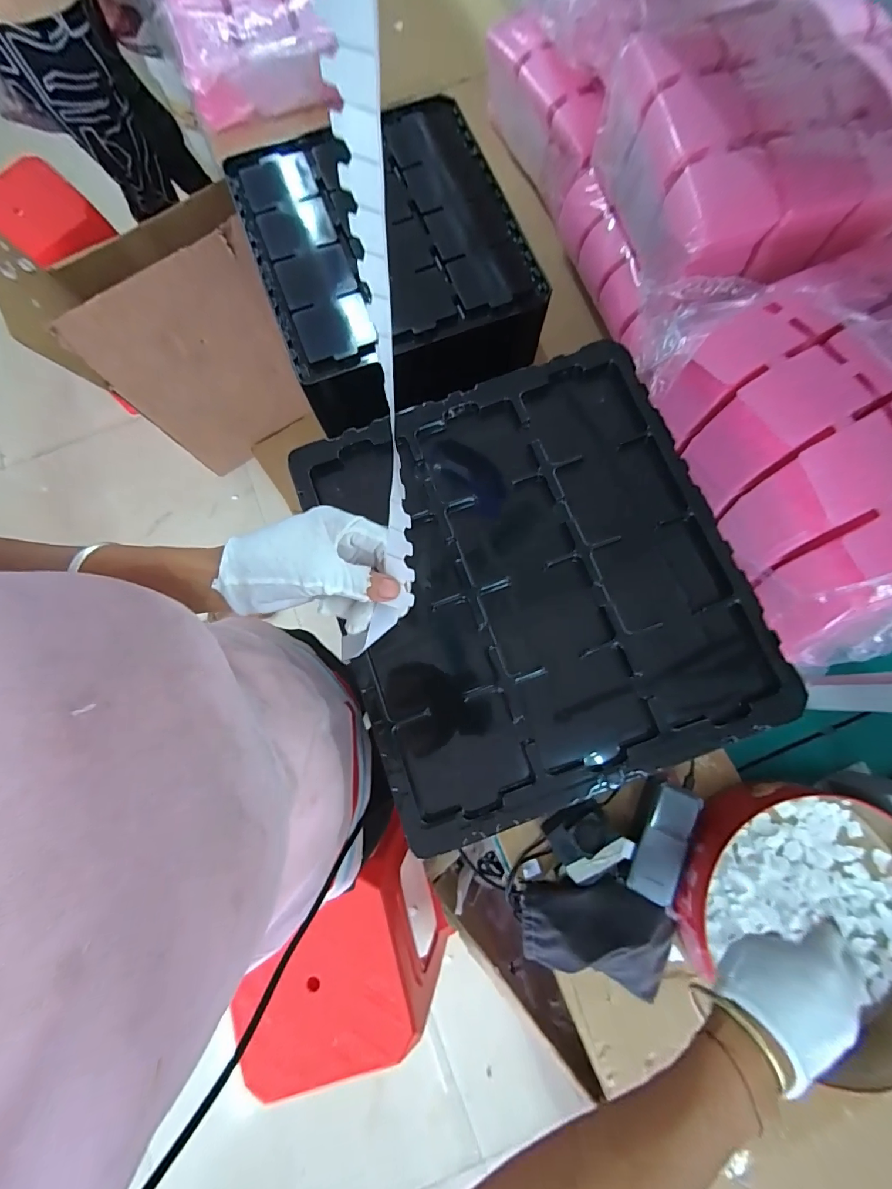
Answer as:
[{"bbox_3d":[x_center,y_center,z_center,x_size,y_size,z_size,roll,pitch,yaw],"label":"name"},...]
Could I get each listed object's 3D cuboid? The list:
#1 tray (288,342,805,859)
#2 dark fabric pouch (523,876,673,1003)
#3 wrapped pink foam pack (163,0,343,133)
[{"bbox_3d":[0.071,-0.016,0.393,0.331,0.028,0.361,-21,79,-3],"label":"tray"},{"bbox_3d":[0.175,0.394,0.511,0.177,0.048,0.108,17,80,5],"label":"dark fabric pouch"},{"bbox_3d":[-0.368,-1.094,0.839,0.310,0.097,0.386,-14,79,-1],"label":"wrapped pink foam pack"}]

